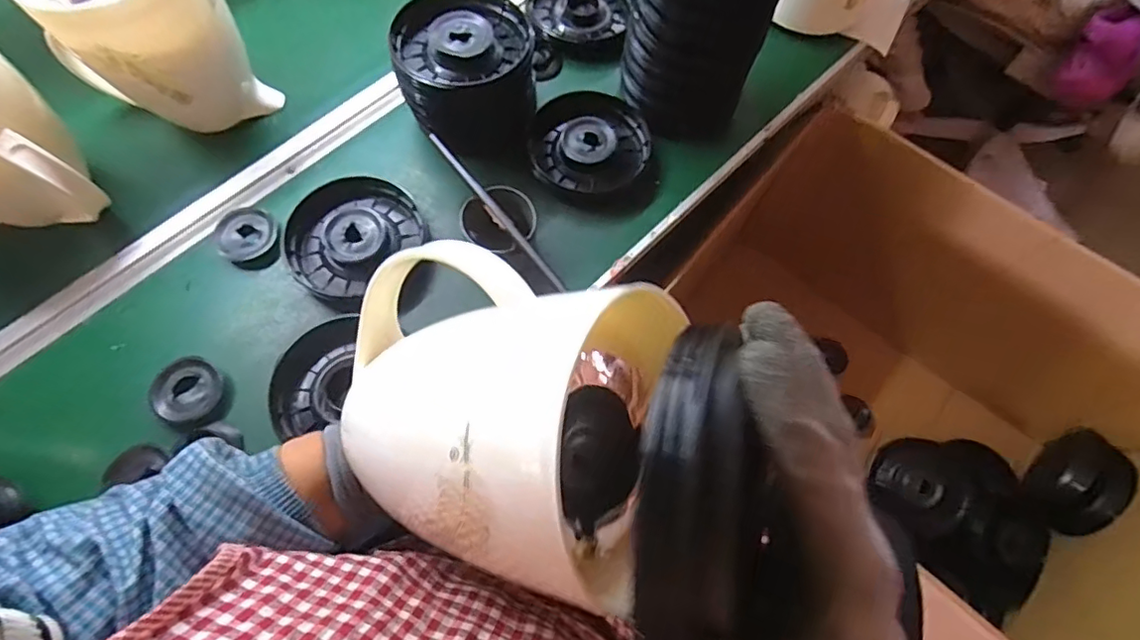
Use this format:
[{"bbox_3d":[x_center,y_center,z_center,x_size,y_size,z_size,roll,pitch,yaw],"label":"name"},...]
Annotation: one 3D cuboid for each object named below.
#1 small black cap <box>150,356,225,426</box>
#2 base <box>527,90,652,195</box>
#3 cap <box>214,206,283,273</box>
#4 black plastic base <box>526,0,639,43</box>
[{"bbox_3d":[-0.352,0.062,0.511,0.053,0.022,0.054,0,68,-1],"label":"small black cap"},{"bbox_3d":[0.022,-0.202,0.634,0.137,0.031,0.127,0,68,-1],"label":"base"},{"bbox_3d":[-0.330,-0.084,0.573,0.057,0.019,0.068,-42,74,-16],"label":"cap"},{"bbox_3d":[0.020,-0.411,0.714,0.129,0.032,0.115,21,69,7],"label":"black plastic base"}]

